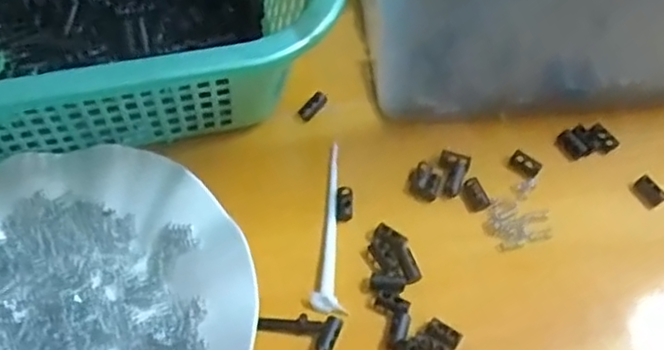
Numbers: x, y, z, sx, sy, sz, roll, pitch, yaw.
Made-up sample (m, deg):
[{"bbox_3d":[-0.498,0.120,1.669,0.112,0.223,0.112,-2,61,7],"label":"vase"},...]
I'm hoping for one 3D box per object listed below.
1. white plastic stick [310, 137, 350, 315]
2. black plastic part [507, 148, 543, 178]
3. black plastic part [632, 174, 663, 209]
[{"bbox_3d":[-0.001,0.027,0.391,0.016,0.005,0.102,2,58,-2],"label":"white plastic stick"},{"bbox_3d":[0.115,-0.007,0.417,0.018,0.004,0.012,30,61,15],"label":"black plastic part"},{"bbox_3d":[0.185,0.010,0.409,0.013,0.005,0.018,-34,66,-21],"label":"black plastic part"}]

